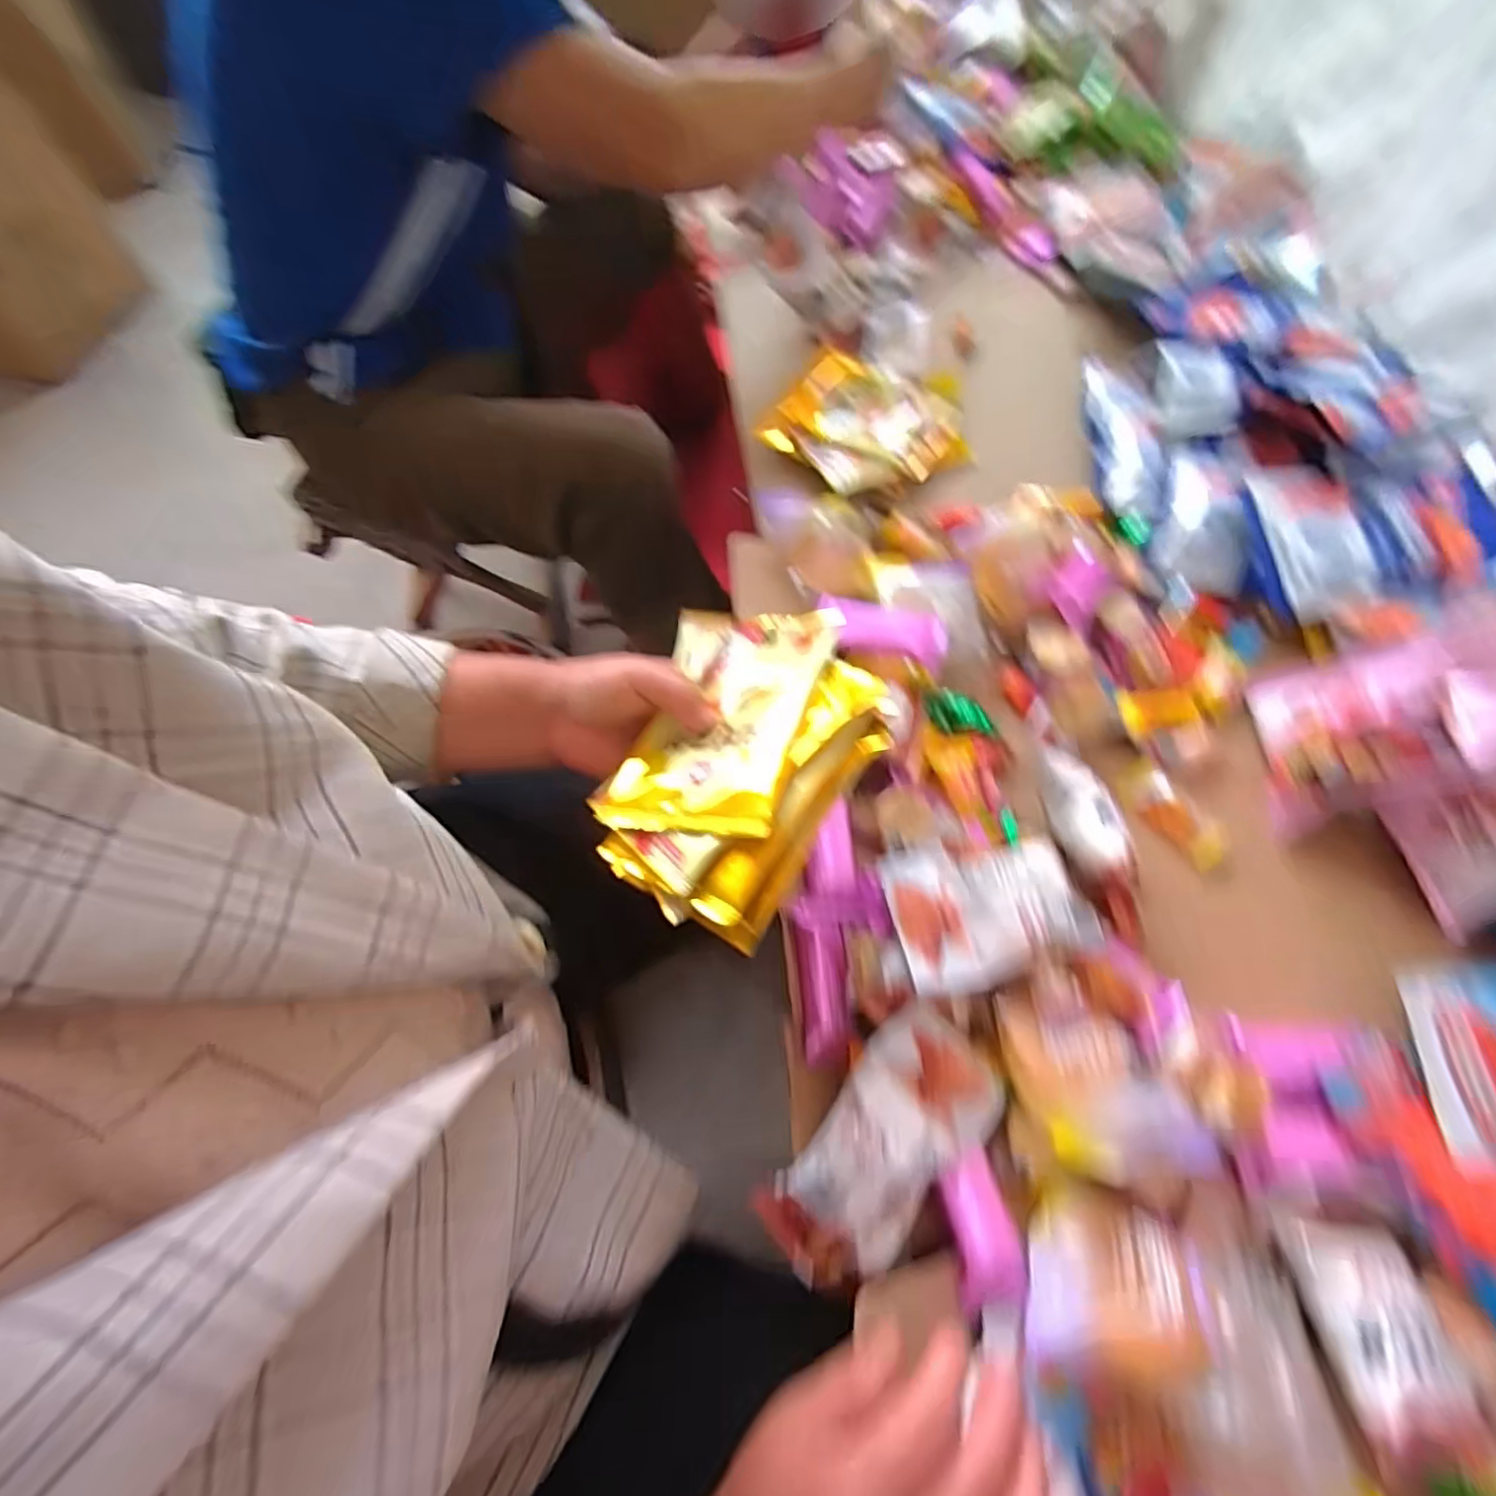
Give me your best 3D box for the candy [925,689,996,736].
[{"bbox_3d":[0.160,-0.023,0.513,0.052,0.012,0.029,23,67,11],"label":"candy"}]

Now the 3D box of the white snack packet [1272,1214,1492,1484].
[{"bbox_3d":[0.313,0.286,0.333,0.059,0.027,0.088,-3,64,-1],"label":"white snack packet"}]

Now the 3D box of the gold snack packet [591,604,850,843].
[{"bbox_3d":[-0.020,-0.020,0.394,0.113,0.016,0.154,5,58,29],"label":"gold snack packet"}]

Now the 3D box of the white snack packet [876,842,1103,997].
[{"bbox_3d":[0.149,0.097,0.414,0.120,0.020,0.087,-9,64,-3],"label":"white snack packet"}]

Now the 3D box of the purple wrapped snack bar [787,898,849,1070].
[{"bbox_3d":[0.047,0.144,0.424,0.031,0.011,0.096,-6,64,-2],"label":"purple wrapped snack bar"}]

